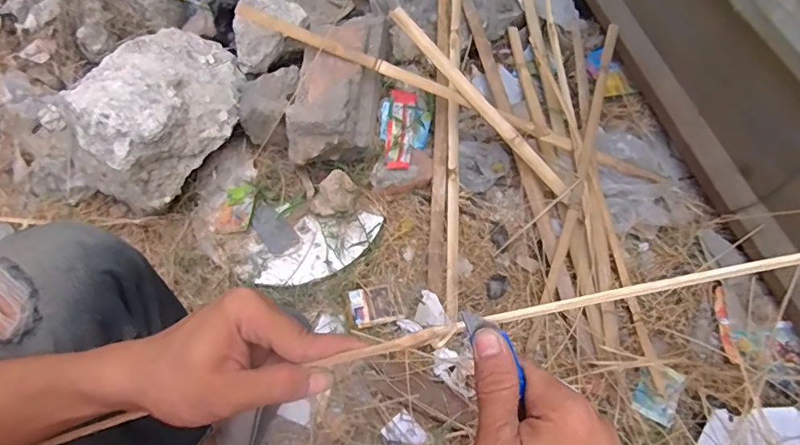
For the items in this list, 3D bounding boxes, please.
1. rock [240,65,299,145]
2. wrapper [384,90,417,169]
[{"bbox_3d":[-0.260,-0.242,0.938,0.100,0.089,0.145,11,63,5],"label":"rock"},{"bbox_3d":[-0.001,-0.191,0.991,0.054,0.025,0.203,5,62,2],"label":"wrapper"}]

